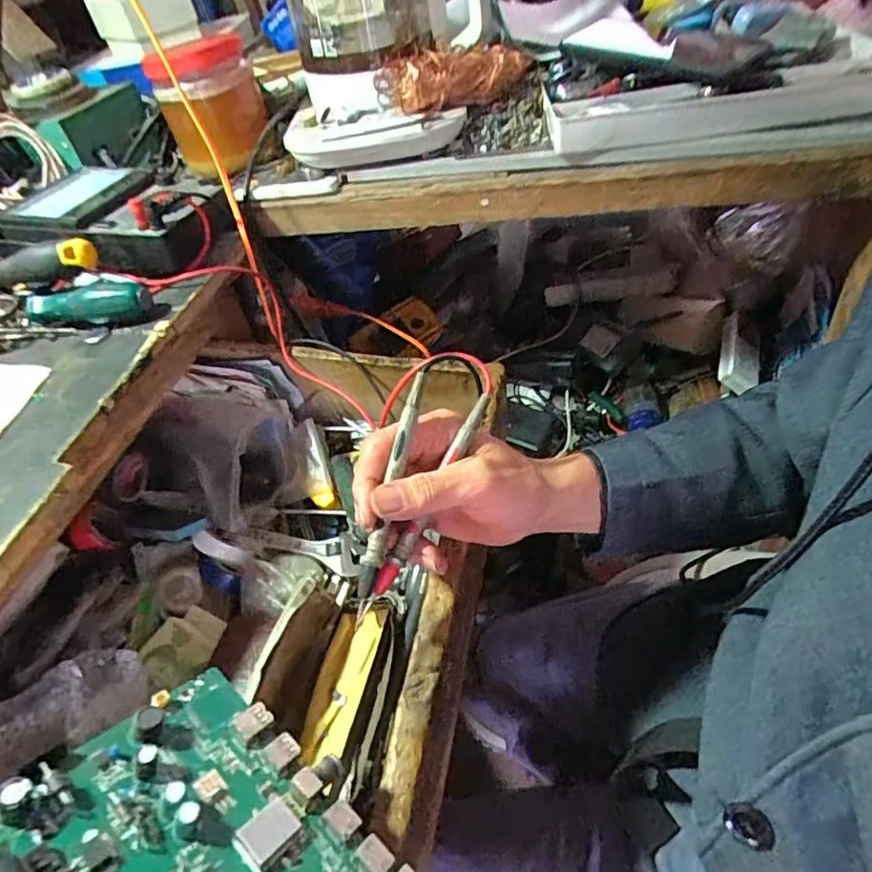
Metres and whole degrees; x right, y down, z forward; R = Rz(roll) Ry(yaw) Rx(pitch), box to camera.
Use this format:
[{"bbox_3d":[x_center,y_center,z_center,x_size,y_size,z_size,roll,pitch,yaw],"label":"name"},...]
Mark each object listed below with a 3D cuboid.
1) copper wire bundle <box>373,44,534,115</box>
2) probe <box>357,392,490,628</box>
[{"bbox_3d":[0.018,-0.327,0.525,0.140,0.042,0.045,-22,46,-6],"label":"copper wire bundle"},{"bbox_3d":[-0.005,0.040,0.333,0.007,0.010,0.145,25,82,24],"label":"probe"}]

